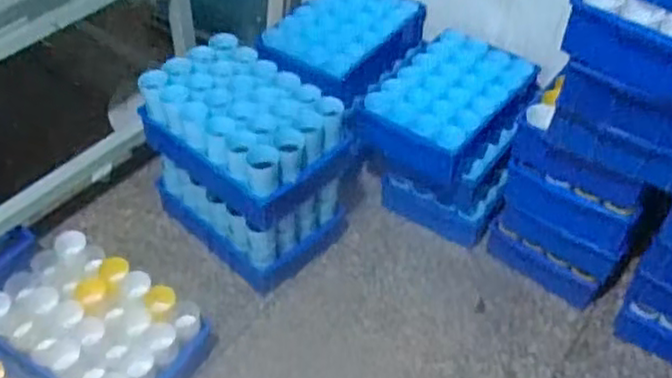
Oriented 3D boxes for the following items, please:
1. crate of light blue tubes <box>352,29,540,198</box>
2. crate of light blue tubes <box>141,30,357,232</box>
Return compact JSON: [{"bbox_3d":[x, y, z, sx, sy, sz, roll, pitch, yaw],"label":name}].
[{"bbox_3d":[0.275,-0.210,1.735,0.335,0.152,0.438,29,52,24],"label":"crate of light blue tubes"},{"bbox_3d":[-0.208,-0.130,1.594,0.290,0.194,0.432,-35,56,-30],"label":"crate of light blue tubes"}]

